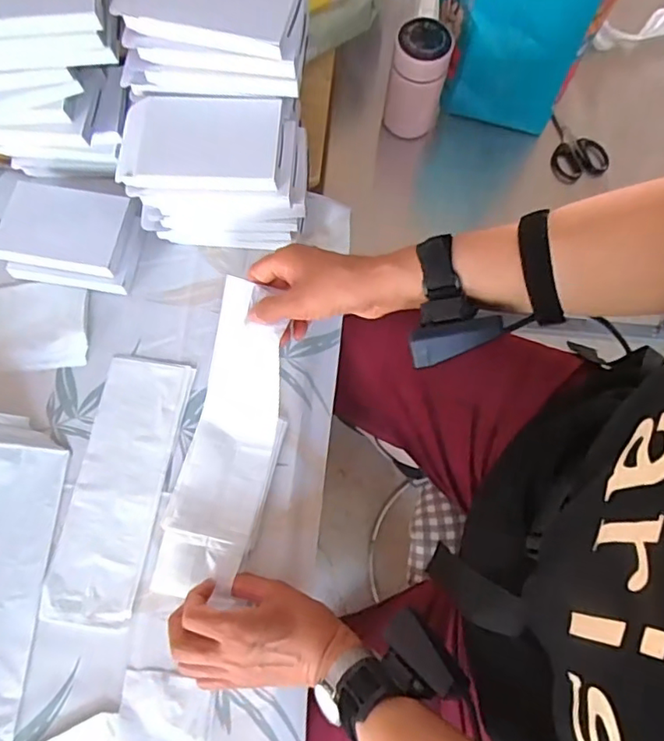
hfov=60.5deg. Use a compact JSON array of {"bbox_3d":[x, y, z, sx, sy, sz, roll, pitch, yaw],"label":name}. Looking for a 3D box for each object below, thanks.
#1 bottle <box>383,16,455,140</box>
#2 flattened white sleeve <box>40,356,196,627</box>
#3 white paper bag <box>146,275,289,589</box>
[{"bbox_3d":[0.102,-0.341,0.675,0.063,0.126,0.054,12,73,2],"label":"bottle"},{"bbox_3d":[-0.204,0.107,0.545,0.083,0.005,0.246,10,73,2],"label":"flattened white sleeve"},{"bbox_3d":[-0.098,0.063,0.533,0.079,0.048,0.280,11,83,2],"label":"white paper bag"}]

